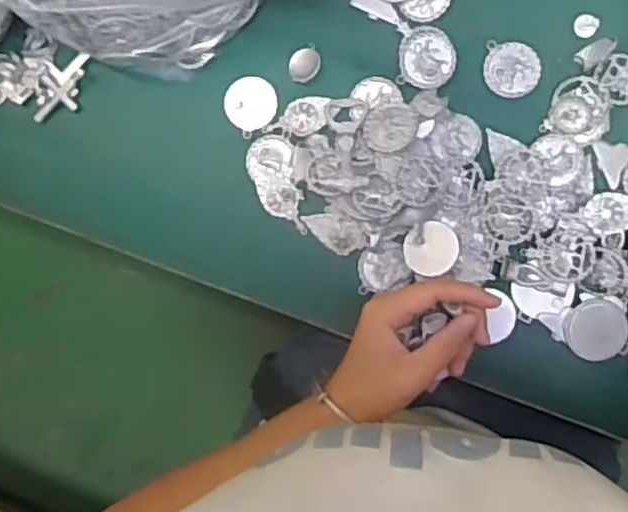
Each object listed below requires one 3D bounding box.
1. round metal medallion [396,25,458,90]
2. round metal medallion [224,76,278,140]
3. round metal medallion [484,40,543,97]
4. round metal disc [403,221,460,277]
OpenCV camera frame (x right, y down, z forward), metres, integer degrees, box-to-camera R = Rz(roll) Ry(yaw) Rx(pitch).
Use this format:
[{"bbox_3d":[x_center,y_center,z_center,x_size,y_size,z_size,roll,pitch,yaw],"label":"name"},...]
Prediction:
[{"bbox_3d":[0.078,-0.137,0.481,0.039,0.007,0.043,9,86,4],"label":"round metal medallion"},{"bbox_3d":[-0.046,-0.110,0.501,0.038,0.004,0.038,0,92,8],"label":"round metal medallion"},{"bbox_3d":[0.136,-0.127,0.474,0.037,0.004,0.037,0,92,8],"label":"round metal medallion"},{"bbox_3d":[0.079,-0.005,0.470,0.035,0.008,0.036,1,94,8],"label":"round metal disc"}]

